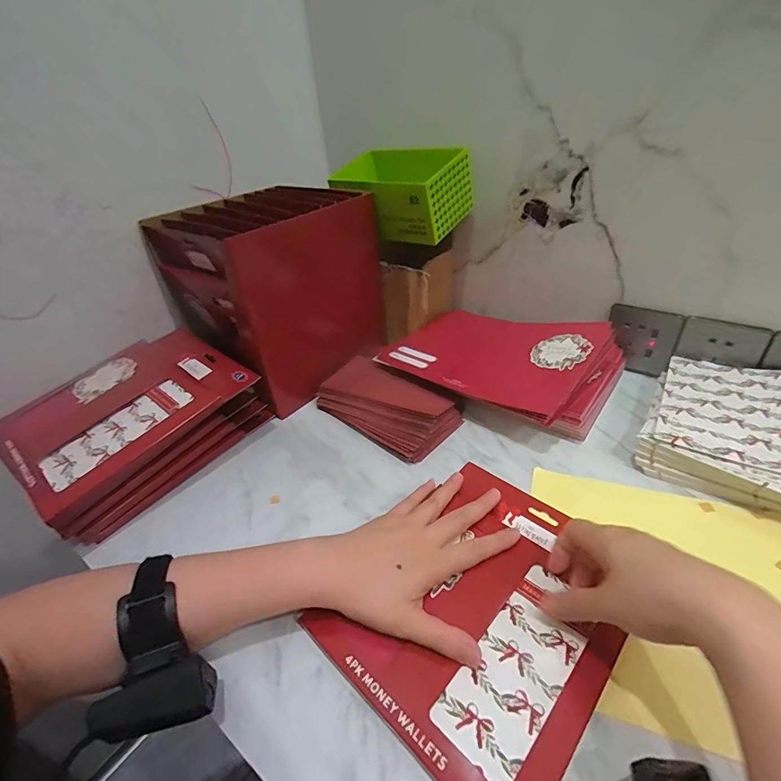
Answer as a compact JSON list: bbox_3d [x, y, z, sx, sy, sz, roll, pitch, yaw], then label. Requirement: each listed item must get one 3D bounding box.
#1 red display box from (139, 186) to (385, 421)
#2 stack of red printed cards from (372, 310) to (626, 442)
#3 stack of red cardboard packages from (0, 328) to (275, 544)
[{"bbox_3d":[-0.161,-0.144,0.616,0.197,0.243,0.245,22,44,33],"label":"red display box"},{"bbox_3d":[0.147,-0.046,0.572,0.283,0.083,0.202,26,47,36],"label":"stack of red printed cards"},{"bbox_3d":[-0.293,0.038,0.495,0.189,0.100,0.240,25,46,35],"label":"stack of red cardboard packages"}]

